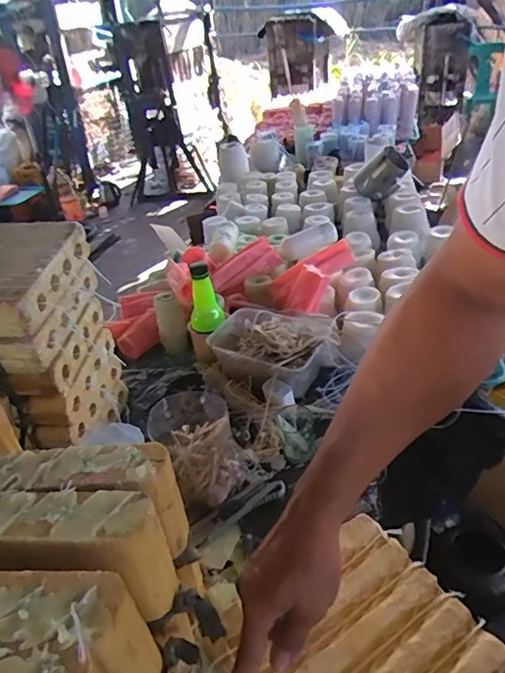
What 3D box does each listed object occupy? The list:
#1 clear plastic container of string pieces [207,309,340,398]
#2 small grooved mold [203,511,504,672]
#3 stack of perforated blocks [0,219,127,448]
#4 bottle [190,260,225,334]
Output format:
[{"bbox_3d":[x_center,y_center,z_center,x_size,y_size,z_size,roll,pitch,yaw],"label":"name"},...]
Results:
[{"bbox_3d":[0.032,0.013,0.816,0.180,0.076,0.148,16,40,32],"label":"clear plastic container of string pieces"},{"bbox_3d":[0.091,0.280,0.470,0.213,0.017,0.178,-26,37,-25],"label":"small grooved mold"},{"bbox_3d":[-0.329,0.002,0.684,0.226,0.242,0.198,0,34,12],"label":"stack of perforated blocks"},{"bbox_3d":[-0.079,-0.062,0.845,0.056,0.110,0.048,-11,33,-5],"label":"bottle"}]

